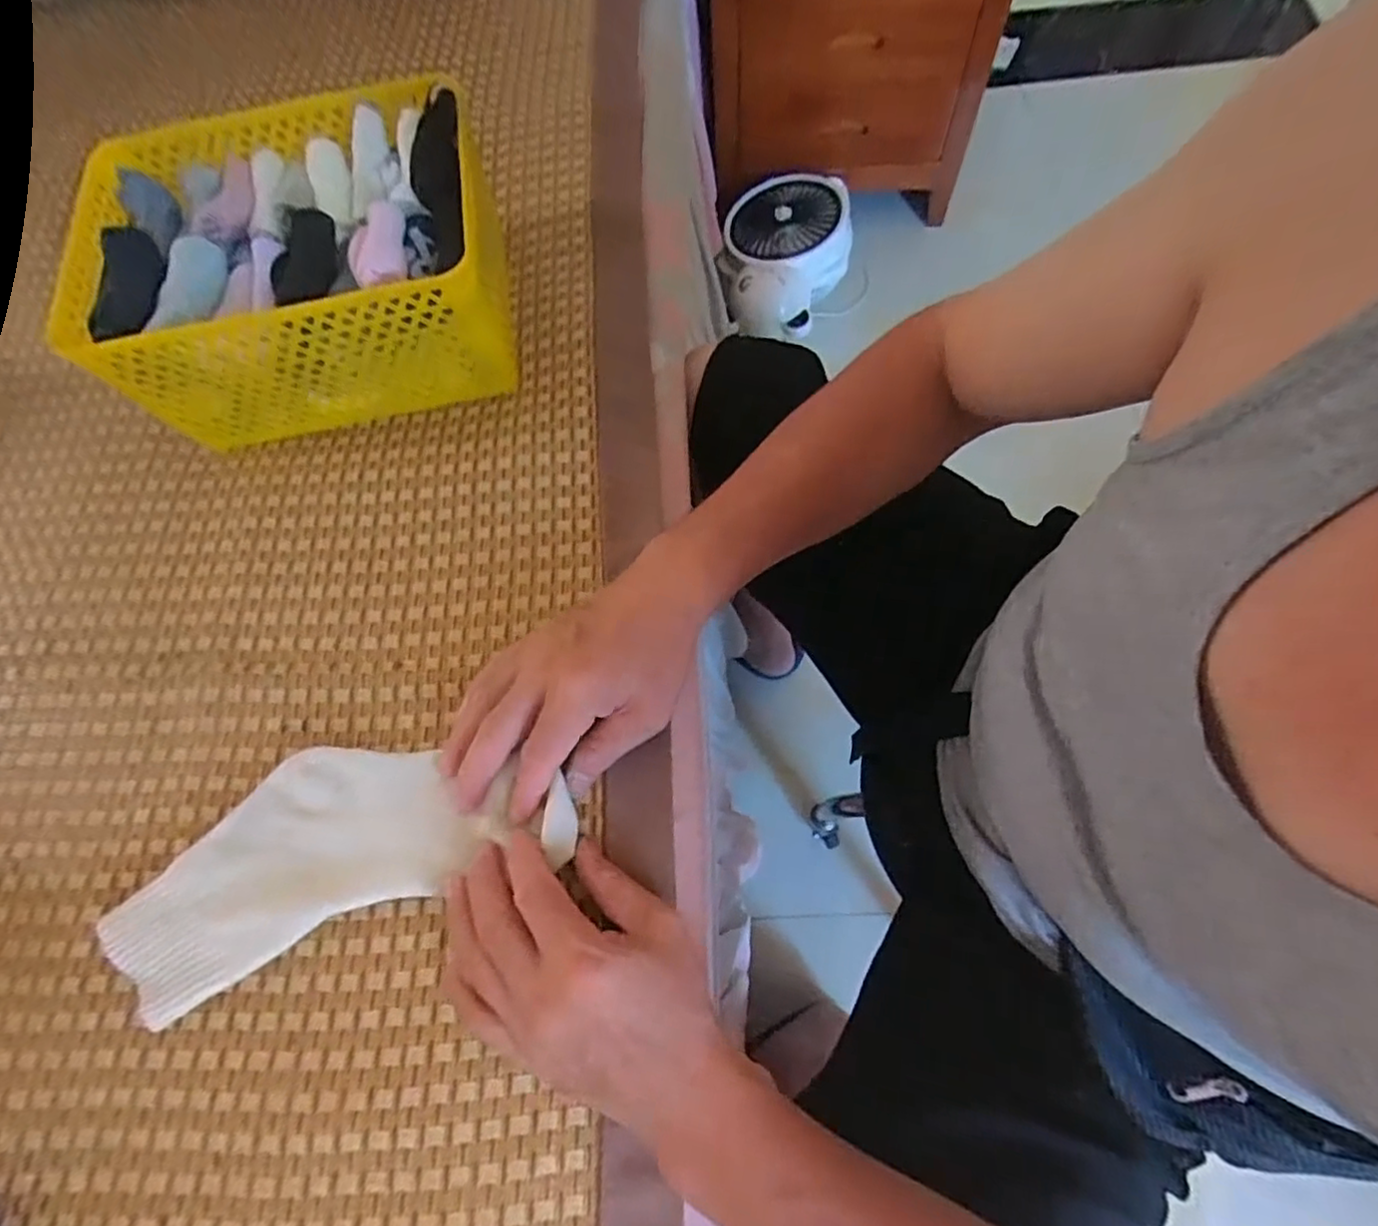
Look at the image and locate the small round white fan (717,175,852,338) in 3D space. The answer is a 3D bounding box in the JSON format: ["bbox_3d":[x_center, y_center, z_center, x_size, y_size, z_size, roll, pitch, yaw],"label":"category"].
[{"bbox_3d":[0.163,-0.612,1.130,0.214,0.162,0.234,-1,69,3],"label":"small round white fan"}]

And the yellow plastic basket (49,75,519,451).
[{"bbox_3d":[-0.285,-0.258,0.494,0.272,0.118,0.211,-13,68,-2],"label":"yellow plastic basket"}]

